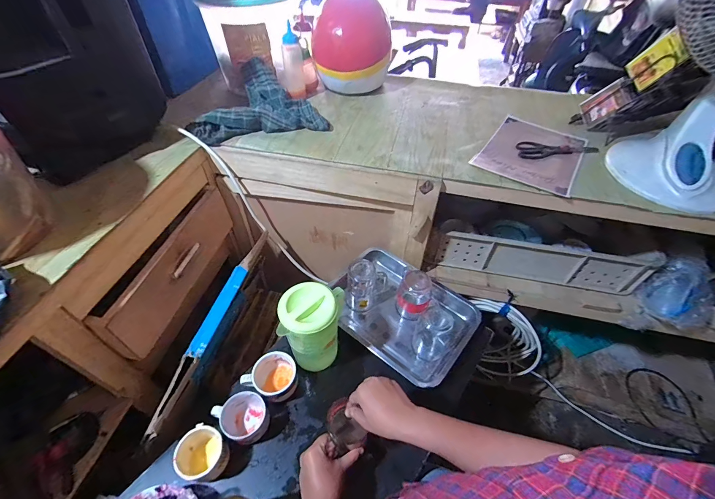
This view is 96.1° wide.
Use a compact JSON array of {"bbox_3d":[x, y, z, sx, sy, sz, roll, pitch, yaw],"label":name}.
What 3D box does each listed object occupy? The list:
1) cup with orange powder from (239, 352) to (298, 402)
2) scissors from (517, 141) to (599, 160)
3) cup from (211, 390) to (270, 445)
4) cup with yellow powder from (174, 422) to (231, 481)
[{"bbox_3d":[-0.175,0.269,0.675,0.085,0.082,0.090,1,50,-1],"label":"cup with orange powder"},{"bbox_3d":[0.507,-0.253,0.816,0.223,0.015,0.078,-6,50,-7],"label":"scissors"},{"bbox_3d":[-0.216,0.324,0.622,0.091,0.063,0.079,38,58,26],"label":"cup"},{"bbox_3d":[-0.275,0.365,0.575,0.081,0.069,0.076,1,50,-1],"label":"cup with yellow powder"}]

